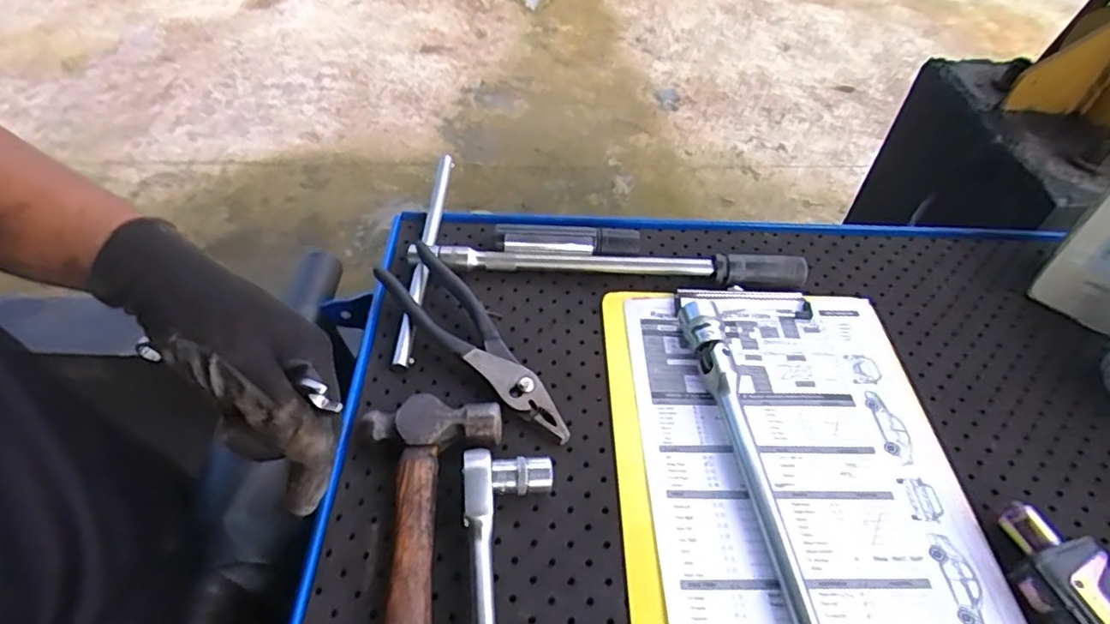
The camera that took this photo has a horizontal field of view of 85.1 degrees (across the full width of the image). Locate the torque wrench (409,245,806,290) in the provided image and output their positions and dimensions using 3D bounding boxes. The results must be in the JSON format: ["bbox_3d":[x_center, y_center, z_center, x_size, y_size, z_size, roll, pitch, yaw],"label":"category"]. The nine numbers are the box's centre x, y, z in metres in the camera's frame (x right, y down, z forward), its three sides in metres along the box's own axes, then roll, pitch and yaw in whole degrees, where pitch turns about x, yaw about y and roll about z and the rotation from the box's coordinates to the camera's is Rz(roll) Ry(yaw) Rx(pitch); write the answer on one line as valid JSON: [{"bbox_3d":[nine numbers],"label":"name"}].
[{"bbox_3d":[0.046,-0.042,0.526,0.337,0.027,0.026,4,47,0],"label":"torque wrench"}]

